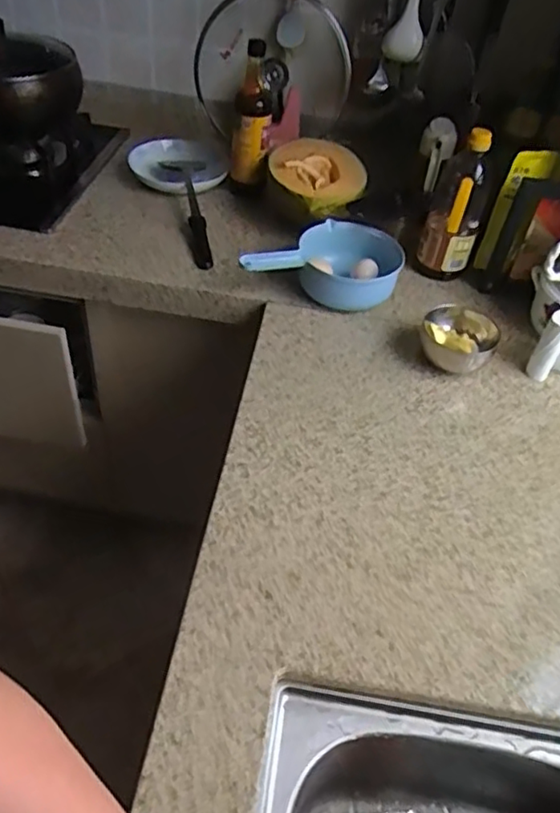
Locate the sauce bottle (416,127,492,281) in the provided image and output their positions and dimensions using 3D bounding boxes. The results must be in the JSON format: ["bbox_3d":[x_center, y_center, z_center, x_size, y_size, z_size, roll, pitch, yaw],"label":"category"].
[{"bbox_3d":[0.294,-0.332,1.044,0.093,0.230,0.093,19,48,11],"label":"sauce bottle"}]

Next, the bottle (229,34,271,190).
[{"bbox_3d":[-0.053,-0.529,1.164,0.072,0.244,0.066,4,47,-3],"label":"bottle"}]

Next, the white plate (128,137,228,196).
[{"bbox_3d":[-0.206,-0.490,1.267,0.184,0.024,0.206,-6,48,-12],"label":"white plate"}]

